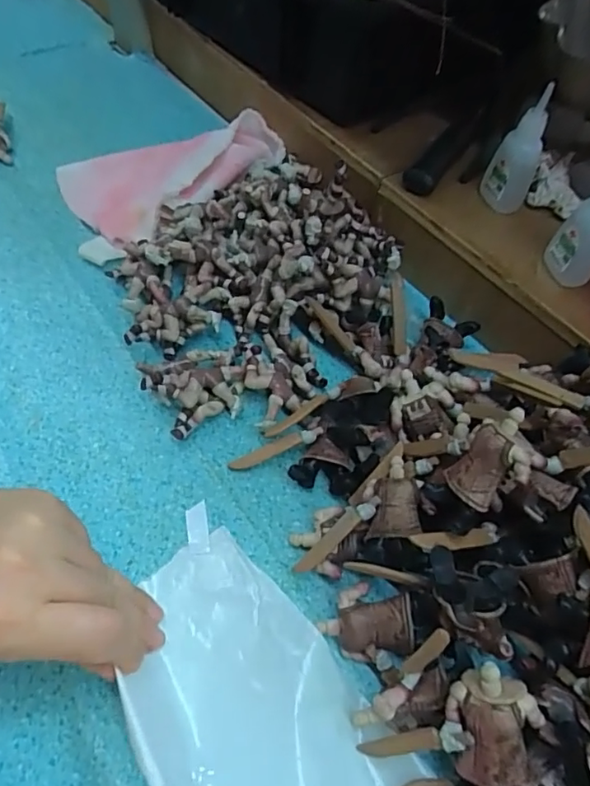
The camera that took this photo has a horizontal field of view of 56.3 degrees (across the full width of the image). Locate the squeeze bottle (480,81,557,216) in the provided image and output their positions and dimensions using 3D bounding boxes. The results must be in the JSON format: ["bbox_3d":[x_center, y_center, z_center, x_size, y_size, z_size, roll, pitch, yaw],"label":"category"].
[{"bbox_3d":[0.149,-0.160,0.363,0.028,0.069,0.023,0,58,-4],"label":"squeeze bottle"}]

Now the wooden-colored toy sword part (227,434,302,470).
[{"bbox_3d":[-0.017,0.036,0.328,0.045,0.008,0.008,-24,61,-1],"label":"wooden-colored toy sword part"}]

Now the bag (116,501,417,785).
[{"bbox_3d":[-0.014,0.152,0.243,0.094,0.027,0.195,-33,65,-28],"label":"bag"}]

